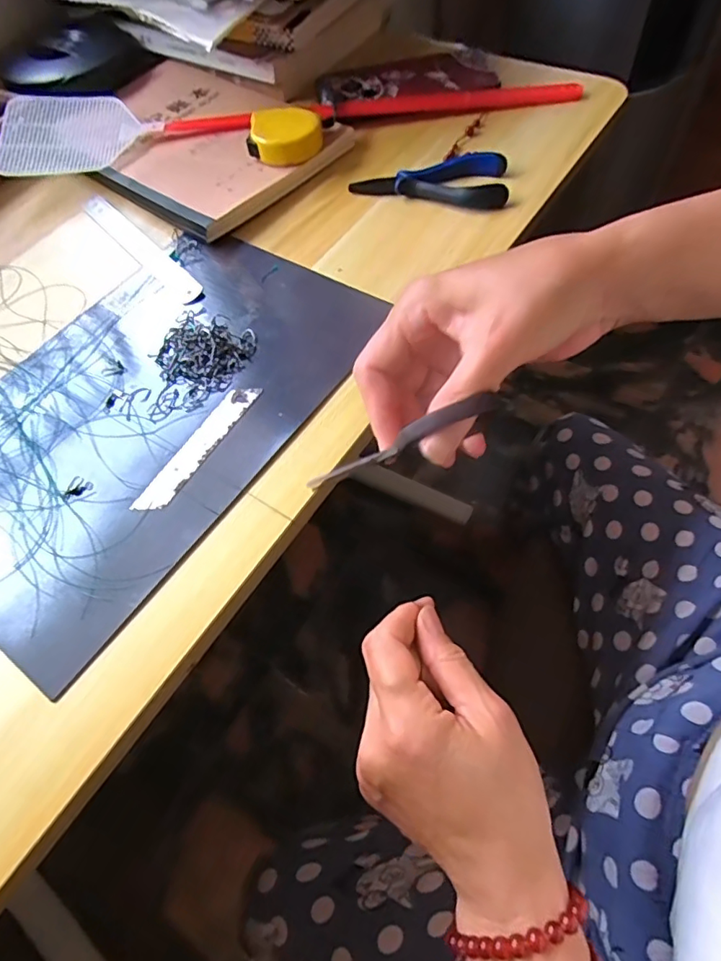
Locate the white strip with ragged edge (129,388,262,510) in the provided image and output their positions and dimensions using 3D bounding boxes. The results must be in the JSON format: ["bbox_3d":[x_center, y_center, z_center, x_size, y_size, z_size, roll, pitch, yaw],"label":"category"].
[{"bbox_3d":[-0.096,-0.021,0.313,0.018,0.004,0.099,25,66,21],"label":"white strip with ragged edge"}]

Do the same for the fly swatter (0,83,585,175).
[{"bbox_3d":[-0.064,-0.334,0.467,0.505,0.010,0.090,-10,59,3],"label":"fly swatter"}]

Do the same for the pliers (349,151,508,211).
[{"bbox_3d":[0.057,-0.241,0.414,0.117,0.015,0.054,11,62,15],"label":"pliers"}]

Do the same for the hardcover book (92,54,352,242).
[{"bbox_3d":[-0.147,-0.309,0.468,0.244,0.021,0.183,33,70,24],"label":"hardcover book"}]

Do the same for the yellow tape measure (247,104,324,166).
[{"bbox_3d":[-0.061,-0.282,0.431,0.058,0.023,0.047,-2,60,7],"label":"yellow tape measure"}]

